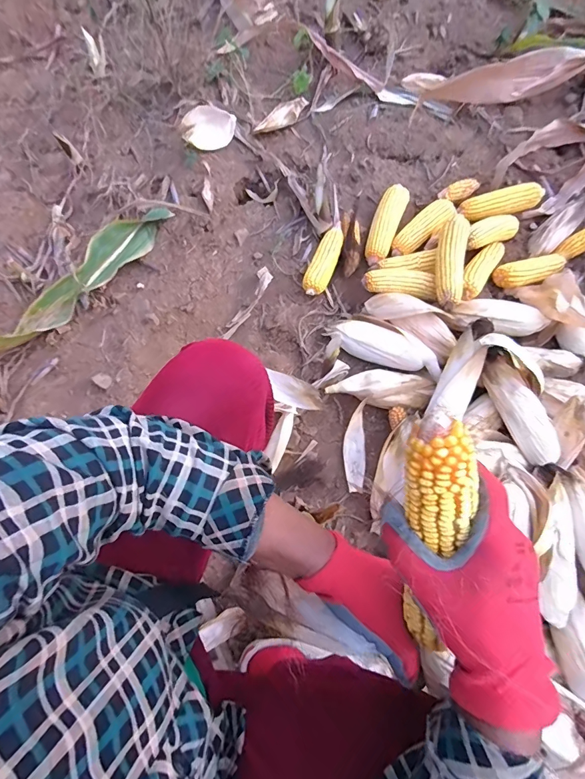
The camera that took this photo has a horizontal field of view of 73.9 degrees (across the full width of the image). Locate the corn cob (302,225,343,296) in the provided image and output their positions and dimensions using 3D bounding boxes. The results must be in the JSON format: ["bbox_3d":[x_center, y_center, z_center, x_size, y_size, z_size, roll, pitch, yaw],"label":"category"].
[{"bbox_3d":[0.070,-0.281,0.866,0.055,0.052,0.167,20,73,6],"label":"corn cob"}]

